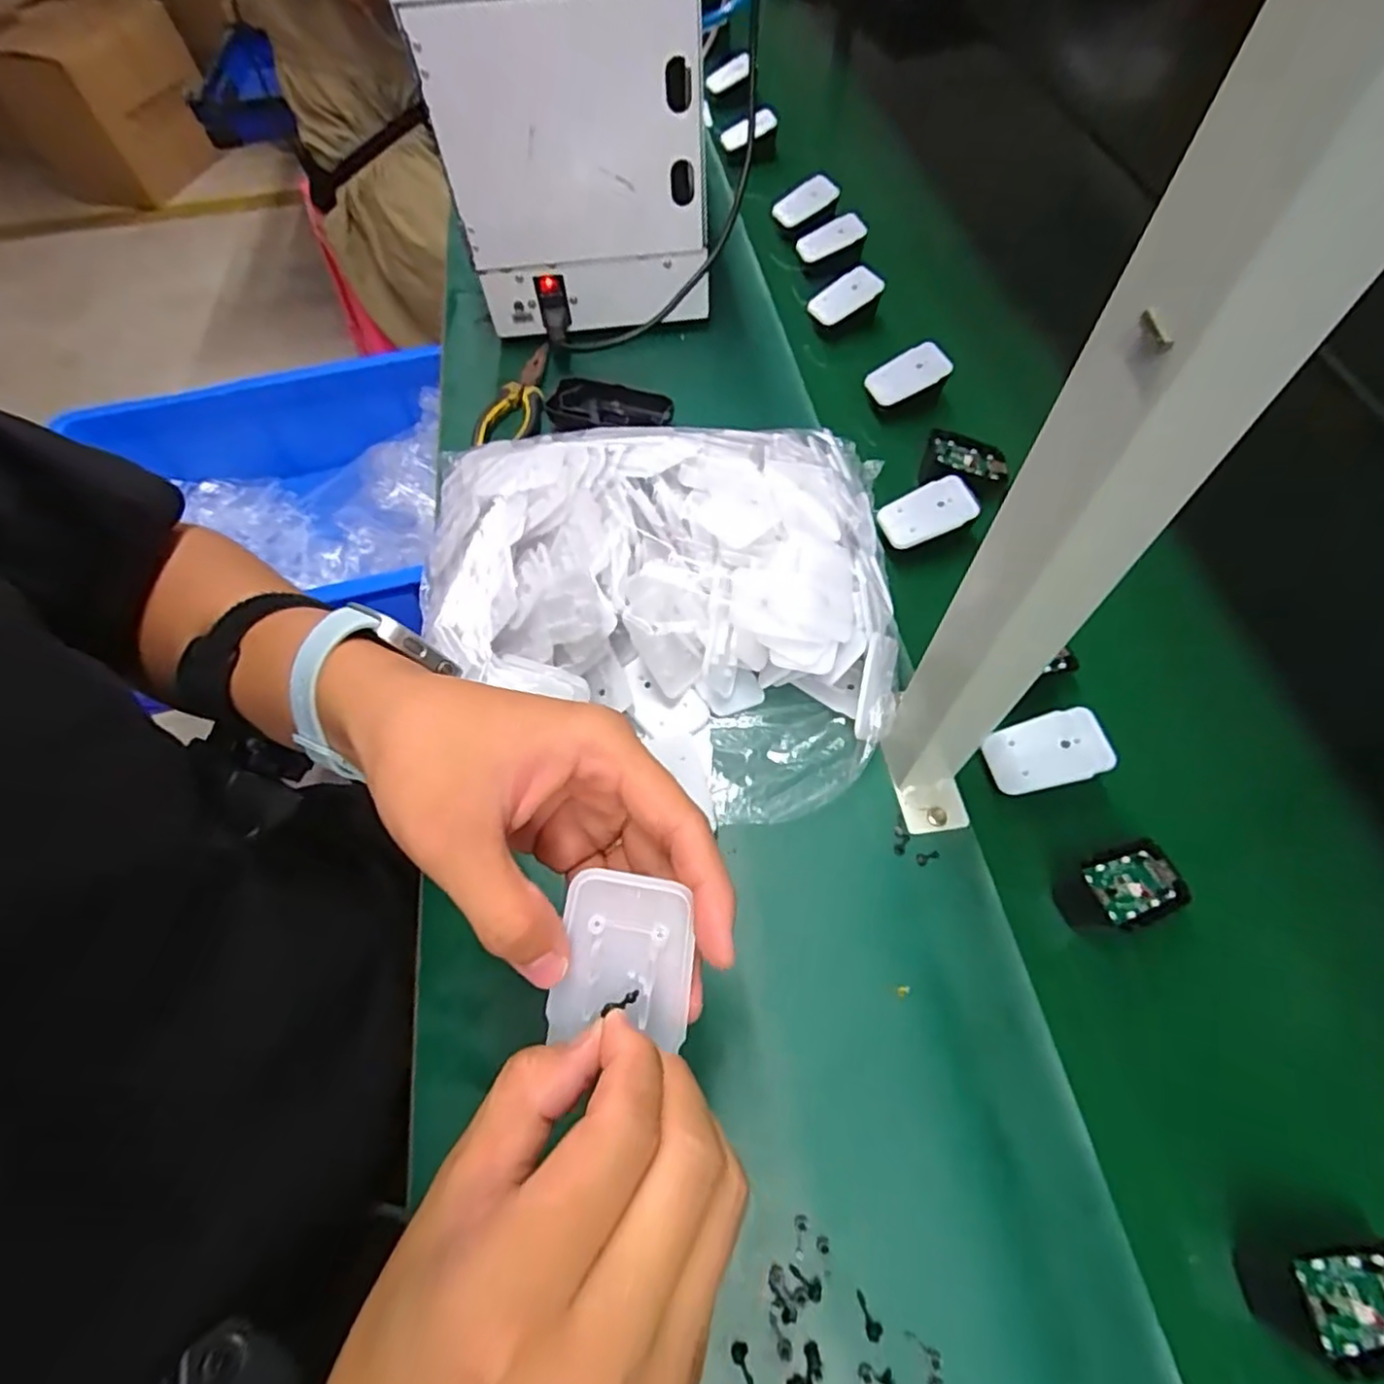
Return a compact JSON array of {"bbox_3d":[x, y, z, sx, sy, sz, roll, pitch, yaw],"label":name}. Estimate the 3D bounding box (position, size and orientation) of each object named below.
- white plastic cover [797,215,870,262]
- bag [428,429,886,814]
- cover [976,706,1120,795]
[{"bbox_3d":[0.149,-0.485,0.714,0.075,0.029,0.012,-6,31,33],"label":"white plastic cover"},{"bbox_3d":[-0.036,-0.071,0.465,0.332,0.080,0.297,2,63,3],"label":"bag"},{"bbox_3d":[0.221,0.037,0.417,0.069,0.005,0.043,-18,68,13],"label":"cover"}]

